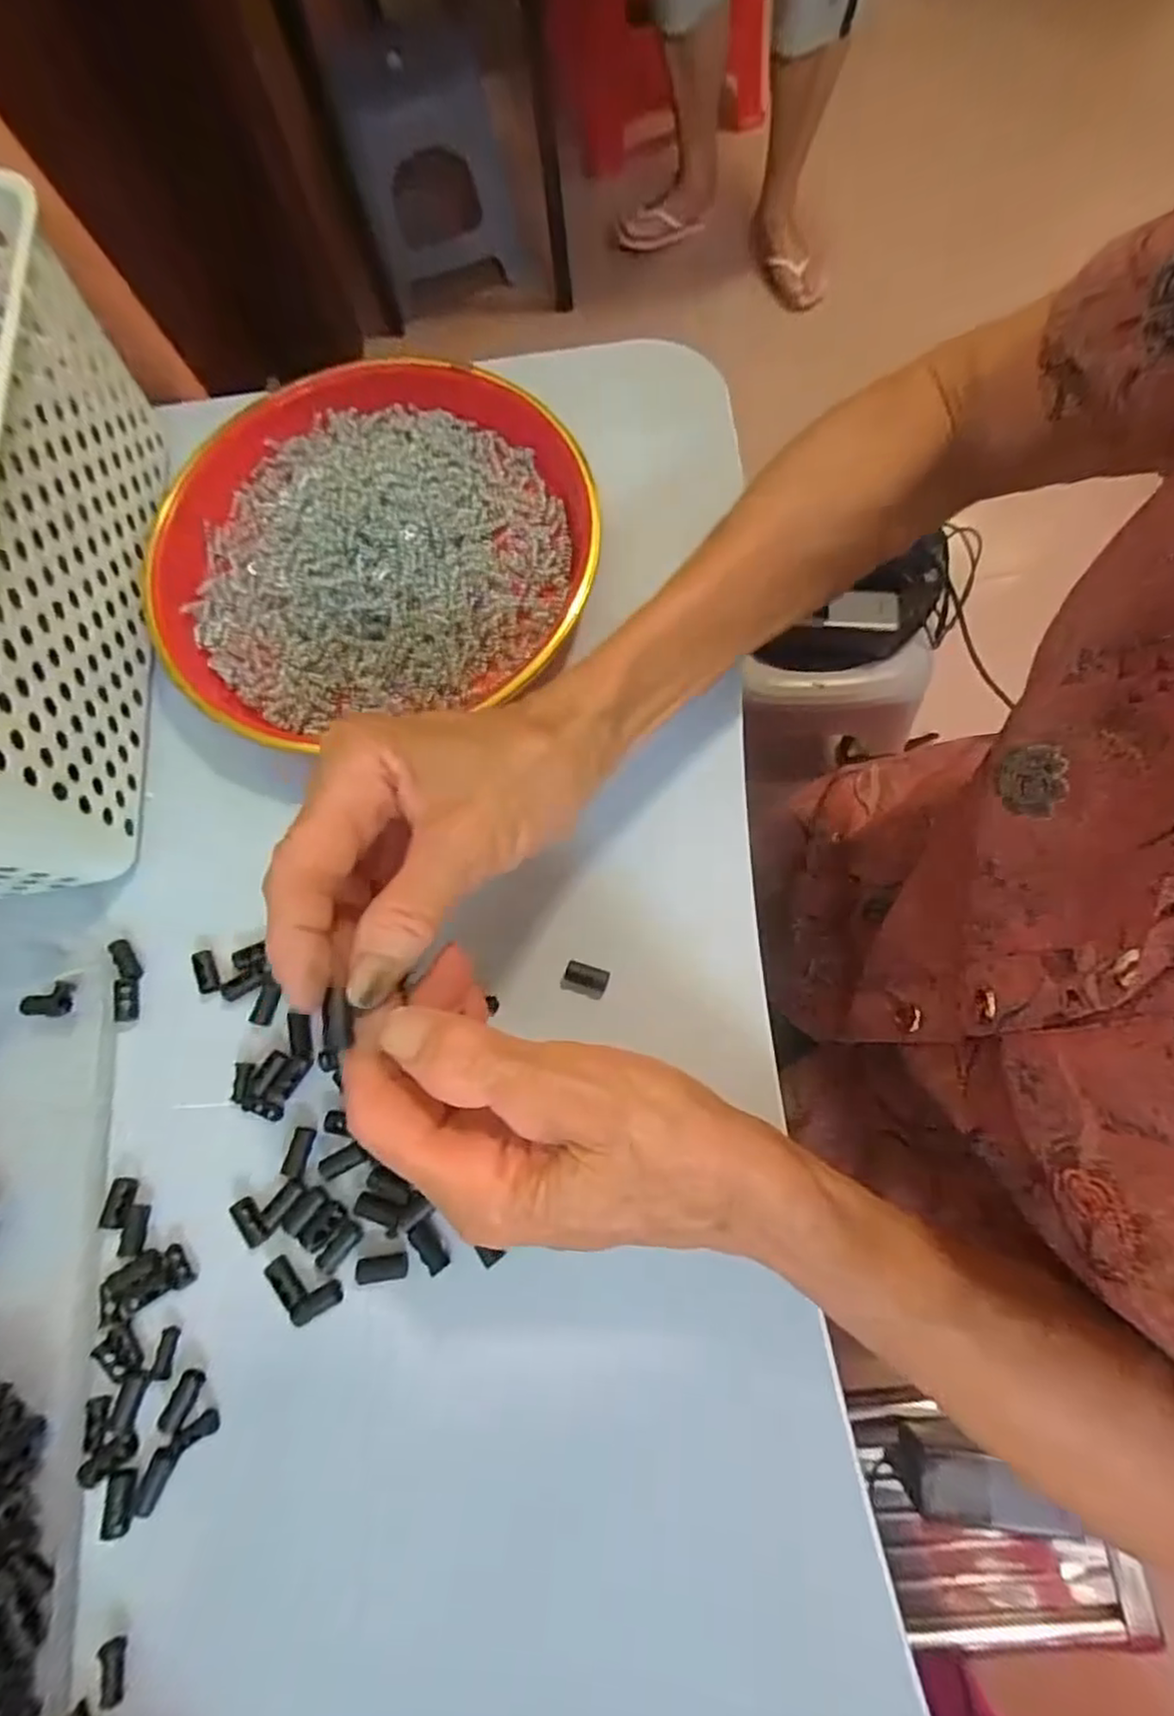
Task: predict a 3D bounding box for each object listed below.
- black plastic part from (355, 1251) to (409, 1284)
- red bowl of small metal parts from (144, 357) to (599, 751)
[{"bbox_3d":[-0.078,0.157,0.264,0.019,0.006,0.008,-7,72,2],"label":"black plastic part"},{"bbox_3d":[-0.109,-0.162,0.344,0.215,0.035,0.197,-1,72,4],"label":"red bowl of small metal parts"}]

